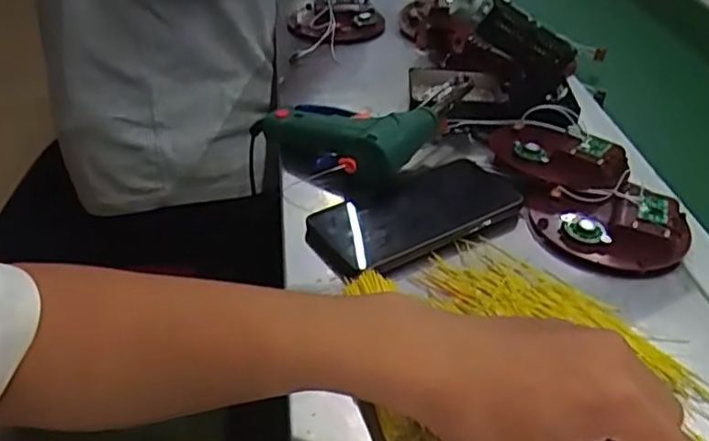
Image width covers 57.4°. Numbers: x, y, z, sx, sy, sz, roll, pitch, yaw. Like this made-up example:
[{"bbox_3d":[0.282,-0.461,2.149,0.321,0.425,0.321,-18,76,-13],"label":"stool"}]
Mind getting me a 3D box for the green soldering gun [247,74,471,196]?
[{"bbox_3d":[0.004,-0.095,0.591,0.152,0.055,0.162,22,40,24],"label":"green soldering gun"}]

